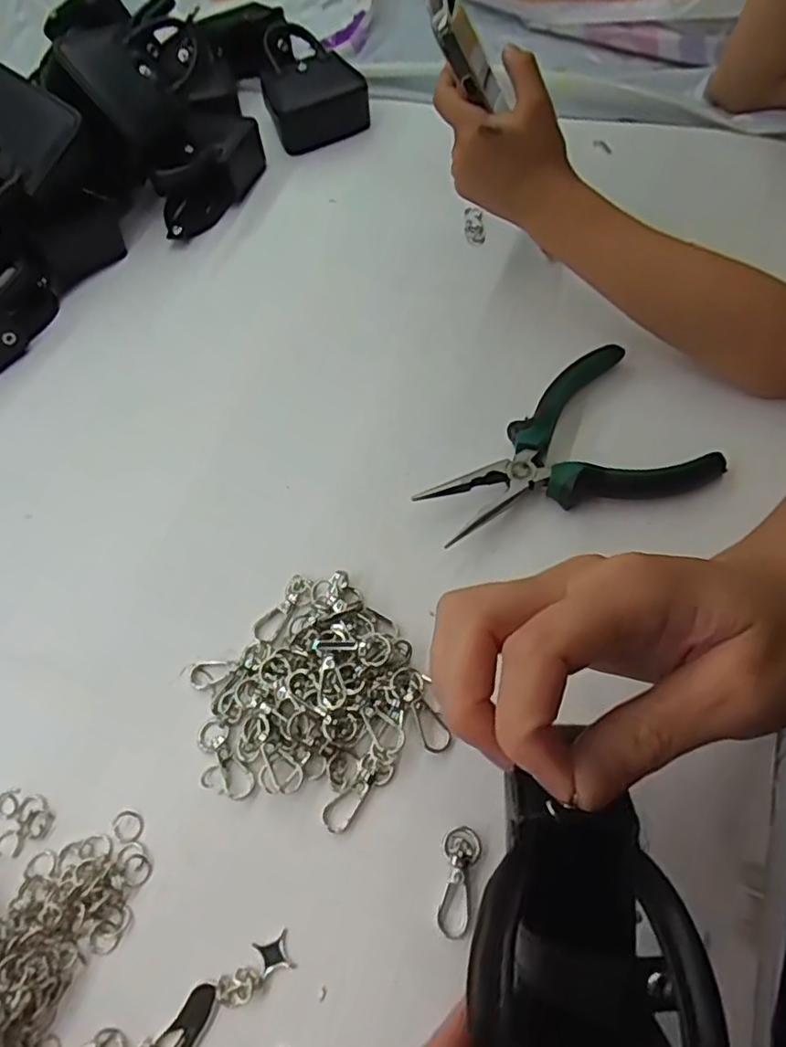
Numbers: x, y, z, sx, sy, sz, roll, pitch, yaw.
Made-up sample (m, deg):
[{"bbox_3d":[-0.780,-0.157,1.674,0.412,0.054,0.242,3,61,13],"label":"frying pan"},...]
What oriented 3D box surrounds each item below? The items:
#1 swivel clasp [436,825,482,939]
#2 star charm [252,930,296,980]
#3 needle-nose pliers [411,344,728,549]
[{"bbox_3d":[0.026,0.145,0.259,0.015,0.006,0.039,10,62,10],"label":"swivel clasp"},{"bbox_3d":[-0.047,0.171,0.253,0.013,0.004,0.014,-23,62,-8],"label":"star charm"},{"bbox_3d":[0.088,-0.033,0.348,0.144,0.029,0.098,-25,64,-13],"label":"needle-nose pliers"}]

